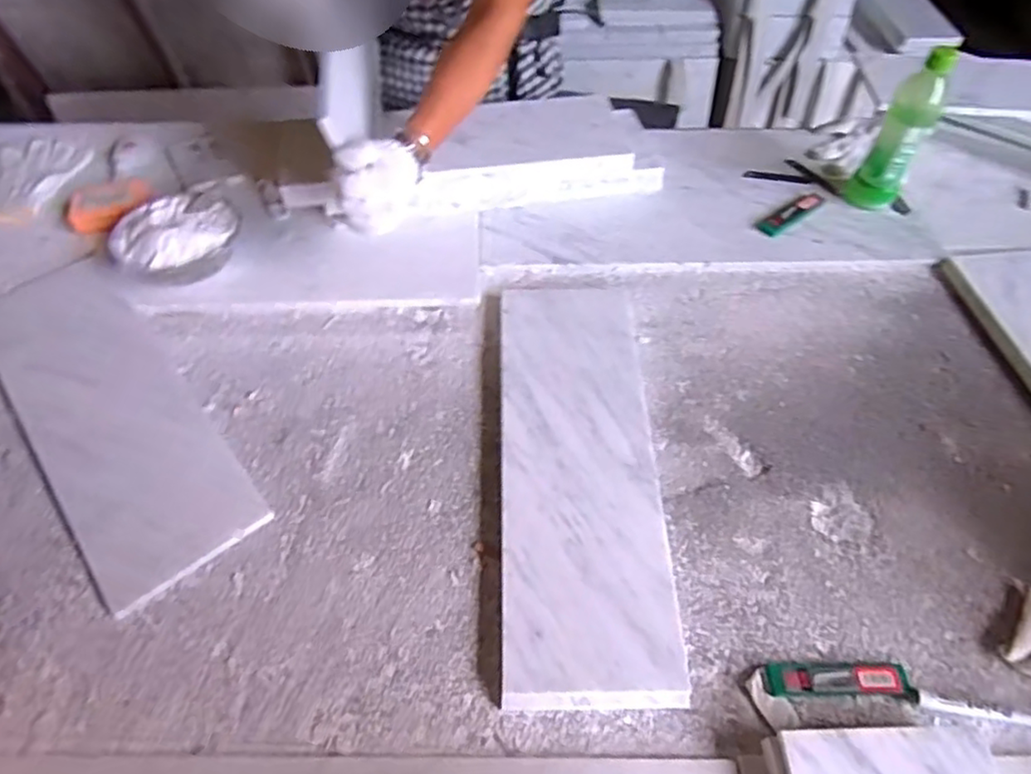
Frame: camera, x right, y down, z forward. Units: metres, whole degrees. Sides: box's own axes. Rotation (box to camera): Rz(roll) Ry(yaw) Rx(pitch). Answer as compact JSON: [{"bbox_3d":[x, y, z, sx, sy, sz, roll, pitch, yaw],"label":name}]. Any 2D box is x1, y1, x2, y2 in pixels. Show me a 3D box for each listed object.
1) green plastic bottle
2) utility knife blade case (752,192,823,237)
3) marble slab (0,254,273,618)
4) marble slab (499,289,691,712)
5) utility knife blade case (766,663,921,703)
[{"bbox_3d":[0.507,-0.336,0.876,0.067,0.204,0.072,24,55,19],"label":"green plastic bottle"},{"bbox_3d":[0.382,-0.240,0.925,0.117,0.013,0.036,-31,57,-22],"label":"utility knife blade case"},{"bbox_3d":[-0.454,0.010,0.730,0.161,0.019,0.482,-35,58,-24],"label":"marble slab"},{"bbox_3d":[0.065,0.068,0.681,0.157,0.031,0.470,-1,51,0],"label":"marble slab"},{"bbox_3d":[0.270,0.242,0.552,0.121,0.013,0.030,1,51,1],"label":"utility knife blade case"}]

